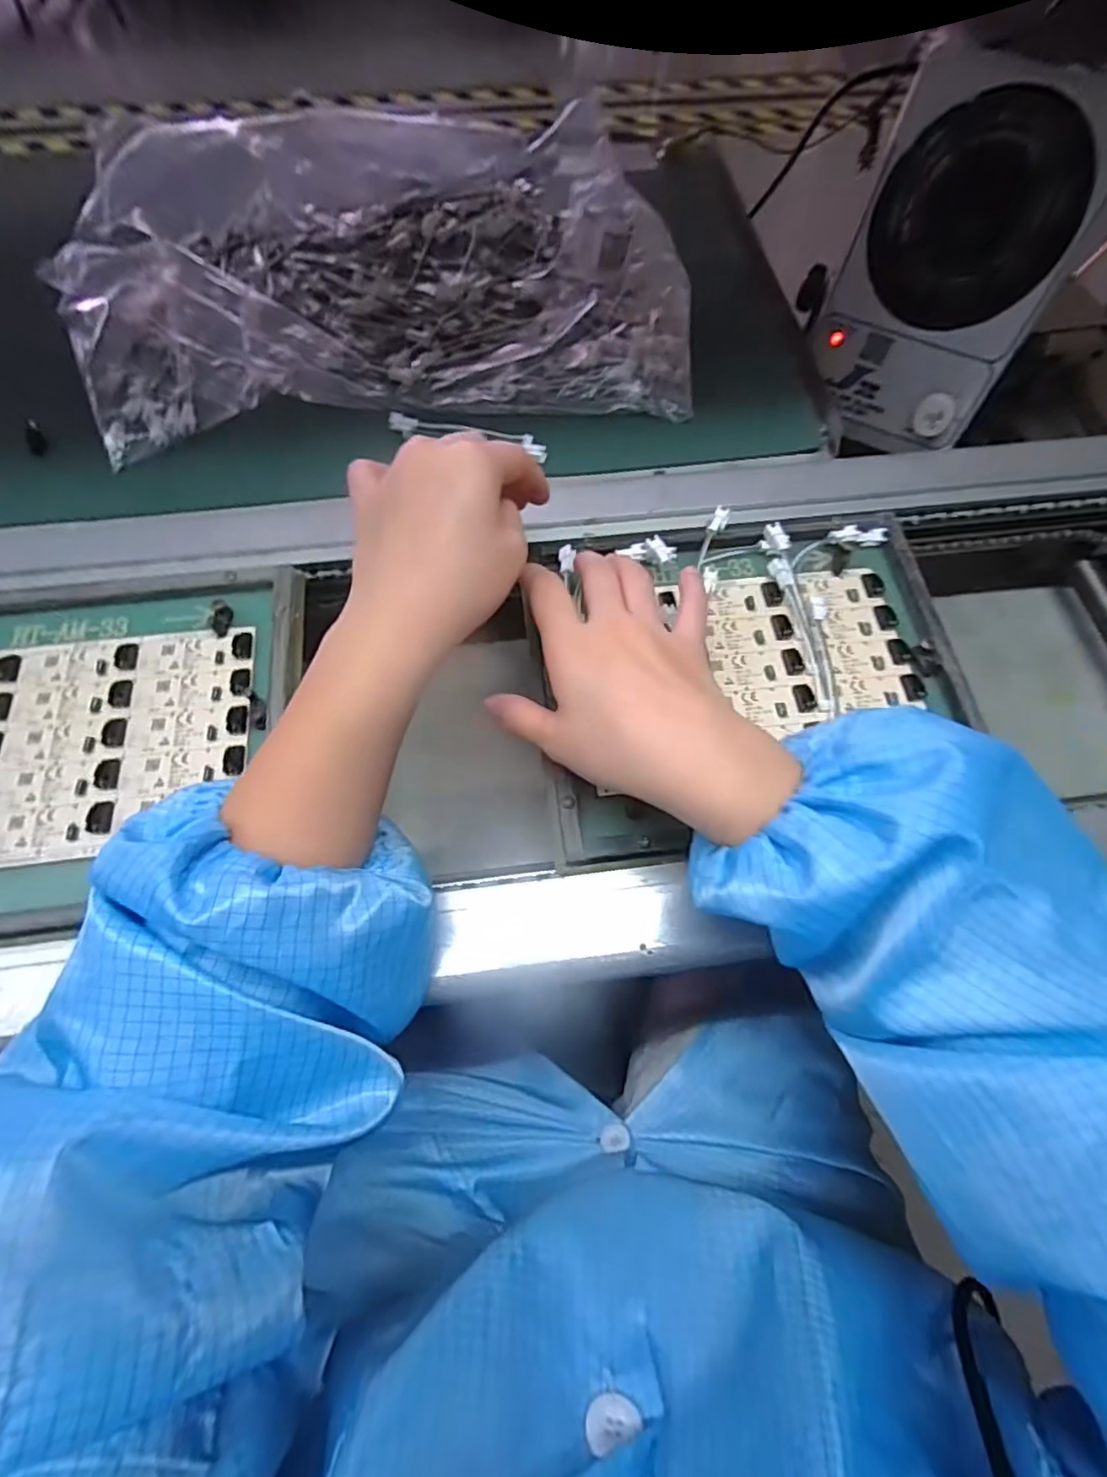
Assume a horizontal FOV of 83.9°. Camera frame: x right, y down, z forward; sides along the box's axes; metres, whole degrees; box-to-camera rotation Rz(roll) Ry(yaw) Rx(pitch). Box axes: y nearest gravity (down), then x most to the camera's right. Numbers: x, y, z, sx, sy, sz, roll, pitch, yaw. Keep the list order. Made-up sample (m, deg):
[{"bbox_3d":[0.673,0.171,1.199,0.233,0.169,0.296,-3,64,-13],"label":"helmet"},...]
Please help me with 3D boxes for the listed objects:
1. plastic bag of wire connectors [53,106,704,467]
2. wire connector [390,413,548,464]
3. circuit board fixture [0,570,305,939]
[{"bbox_3d":[-0.130,-0.395,0.484,0.451,0.070,0.364,-6,66,-3],"label":"plastic bag of wire connectors"},{"bbox_3d":[-0.058,-0.209,0.423,0.110,0.008,0.016,11,66,1],"label":"wire connector"},{"bbox_3d":[-0.277,0.002,0.349,0.266,0.020,0.207,-7,66,-3],"label":"circuit board fixture"}]

